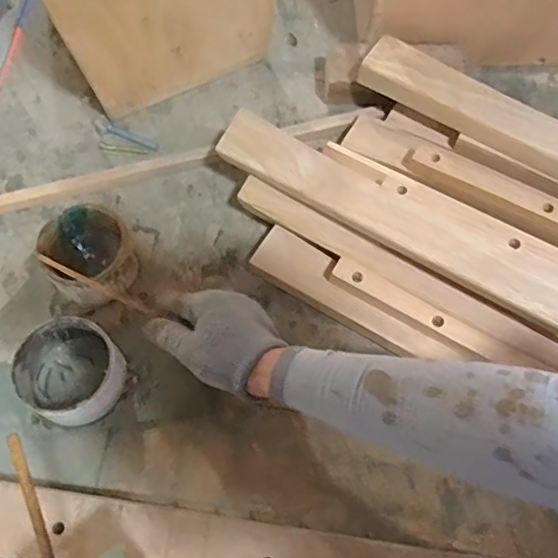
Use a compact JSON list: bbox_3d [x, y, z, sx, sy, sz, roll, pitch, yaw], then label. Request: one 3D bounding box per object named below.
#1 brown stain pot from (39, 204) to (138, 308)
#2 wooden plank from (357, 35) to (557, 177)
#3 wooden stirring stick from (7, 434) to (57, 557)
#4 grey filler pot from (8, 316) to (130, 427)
[{"bbox_3d":[-0.171,-0.020,0.517,0.088,0.058,0.081,32,71,13],"label":"brown stain pot"},{"bbox_3d":[0.249,-0.129,0.518,0.366,0.031,0.044,30,71,11],"label":"wooden plank"},{"bbox_3d":[-0.108,0.148,0.273,0.007,0.009,0.162,-9,106,-3],"label":"wooden stirring stick"},{"bbox_3d":[-0.177,0.079,0.480,0.085,0.044,0.083,0,67,0],"label":"grey filler pot"}]

